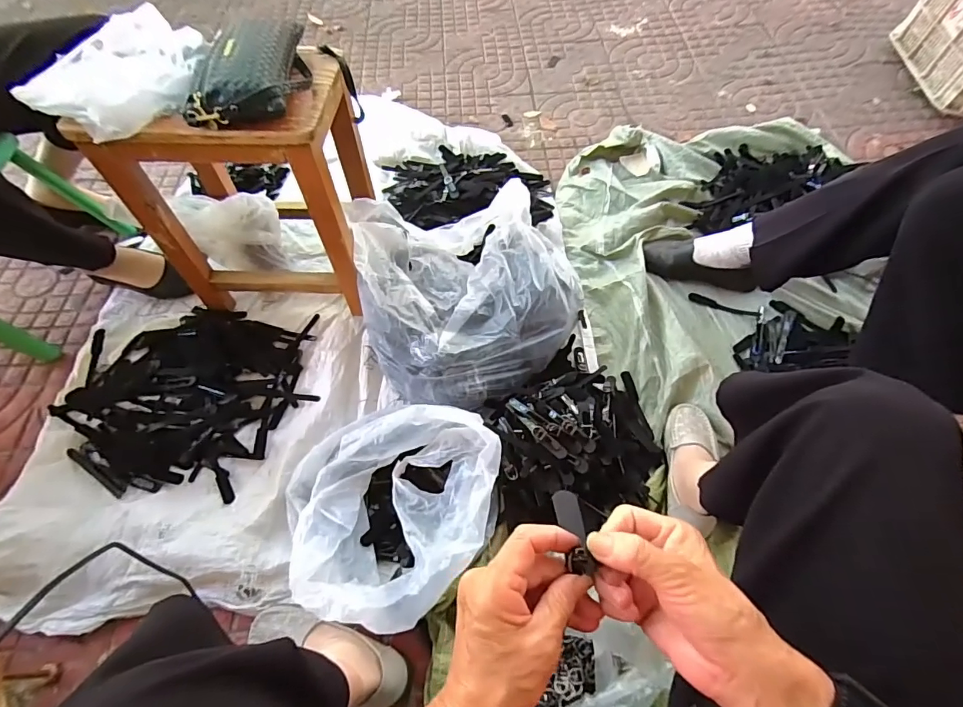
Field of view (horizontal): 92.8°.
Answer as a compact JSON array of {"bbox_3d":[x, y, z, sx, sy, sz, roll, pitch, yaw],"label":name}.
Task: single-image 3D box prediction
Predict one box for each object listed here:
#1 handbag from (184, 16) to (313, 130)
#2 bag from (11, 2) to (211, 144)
[{"bbox_3d":[-0.298,-0.369,0.599,0.129,0.052,0.206,-3,61,-3],"label":"handbag"},{"bbox_3d":[-0.467,-0.369,0.603,0.197,0.047,0.213,31,65,15],"label":"bag"}]

